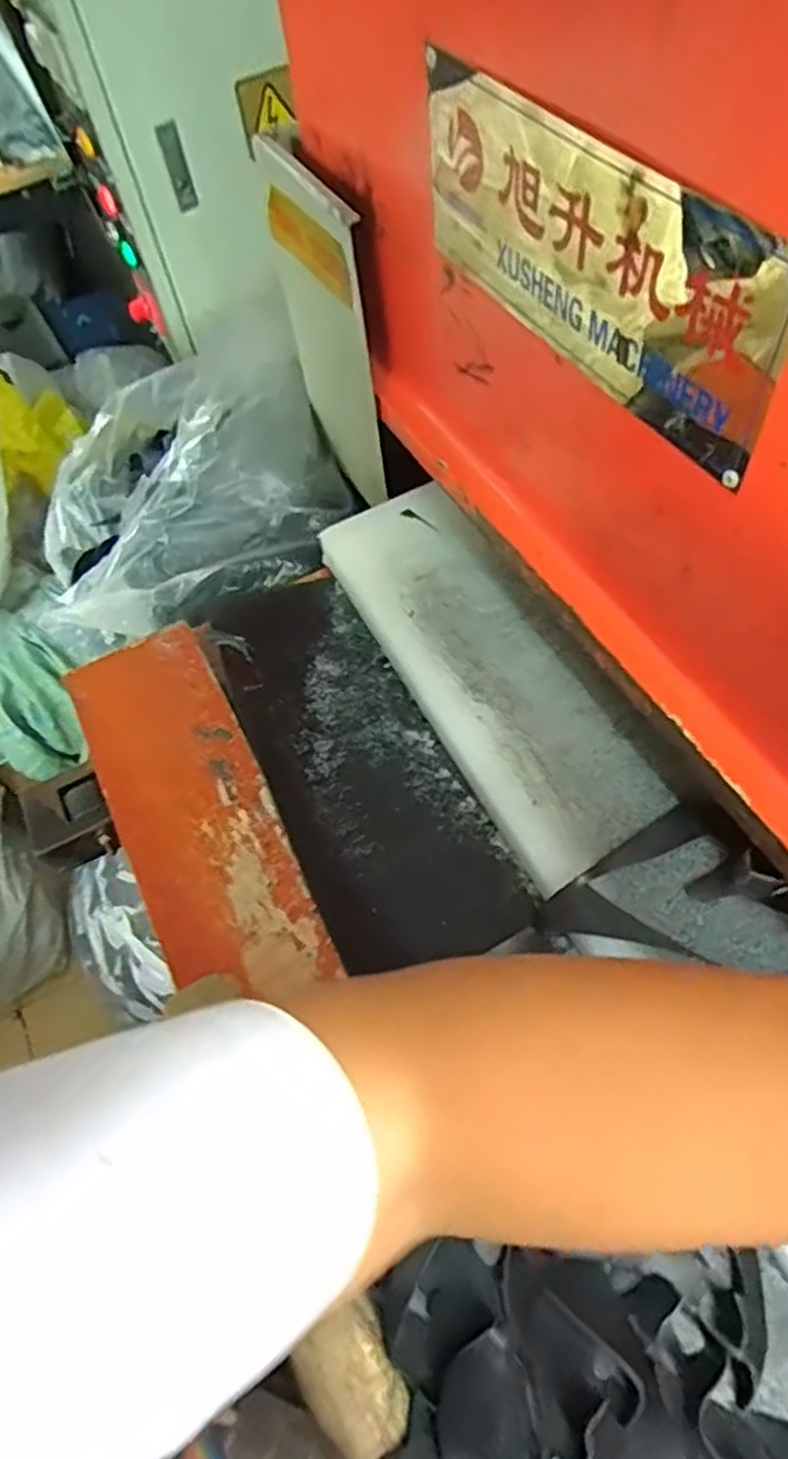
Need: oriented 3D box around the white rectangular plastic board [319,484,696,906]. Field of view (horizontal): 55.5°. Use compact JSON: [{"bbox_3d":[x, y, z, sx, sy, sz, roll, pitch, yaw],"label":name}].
[{"bbox_3d":[0.072,-0.059,0.579,0.135,0.045,0.357,-29,64,-4],"label":"white rectangular plastic board"}]

